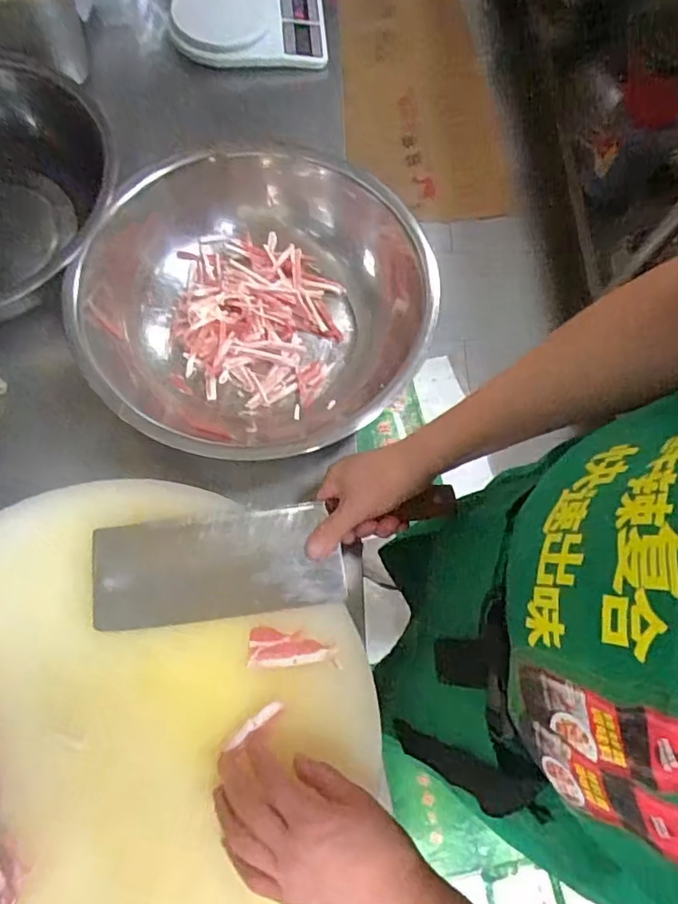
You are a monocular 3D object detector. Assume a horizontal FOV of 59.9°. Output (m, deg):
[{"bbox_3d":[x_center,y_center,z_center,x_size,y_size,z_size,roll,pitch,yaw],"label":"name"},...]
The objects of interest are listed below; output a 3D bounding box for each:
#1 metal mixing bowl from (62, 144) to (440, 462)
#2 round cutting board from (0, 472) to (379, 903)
[{"bbox_3d":[-0.089,-0.168,0.669,0.392,0.104,0.349,-36,76,-14],"label":"metal mixing bowl"},{"bbox_3d":[-0.179,0.238,0.477,0.445,0.061,0.394,45,70,6],"label":"round cutting board"}]

